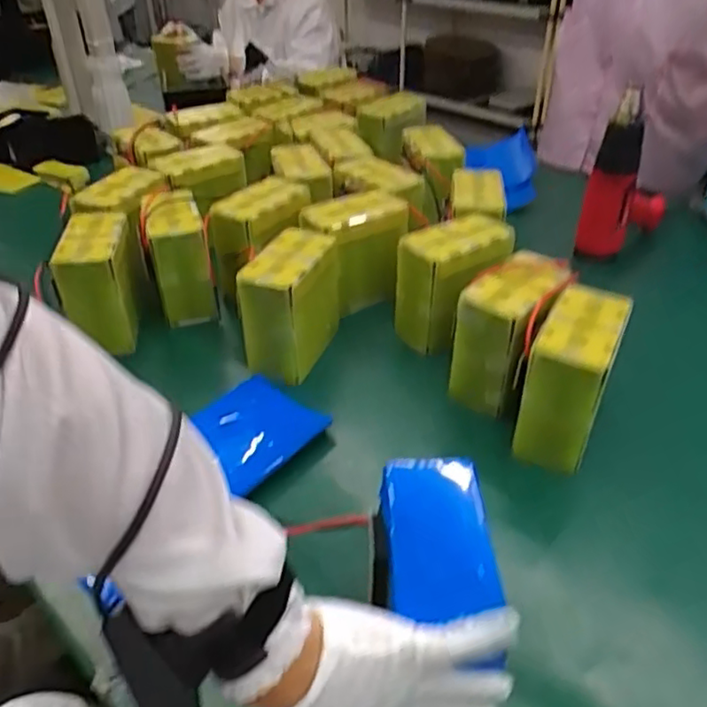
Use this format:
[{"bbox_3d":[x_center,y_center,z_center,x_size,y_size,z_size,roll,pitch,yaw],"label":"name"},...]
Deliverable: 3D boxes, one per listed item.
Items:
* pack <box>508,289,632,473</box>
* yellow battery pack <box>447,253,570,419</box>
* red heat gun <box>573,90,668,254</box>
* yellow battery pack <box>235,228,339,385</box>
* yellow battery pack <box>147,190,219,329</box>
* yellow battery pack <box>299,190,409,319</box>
[{"bbox_3d":[0.235,0.033,0.705,0.081,0.162,0.141,18,41,23],"label":"pack"},{"bbox_3d":[0.182,-0.027,0.760,0.089,0.136,0.139,21,42,26],"label":"yellow battery pack"},{"bbox_3d":[0.460,-0.297,1.045,0.083,0.272,0.238,25,44,29],"label":"red heat gun"},{"bbox_3d":[-0.078,-0.058,0.830,0.078,0.153,0.146,11,38,14],"label":"yellow battery pack"},{"bbox_3d":[-0.245,-0.128,0.904,0.078,0.142,0.131,-11,38,-13],"label":"yellow battery pack"},{"bbox_3d":[0.000,-0.145,0.932,0.144,0.149,0.088,-20,38,-30],"label":"yellow battery pack"}]

